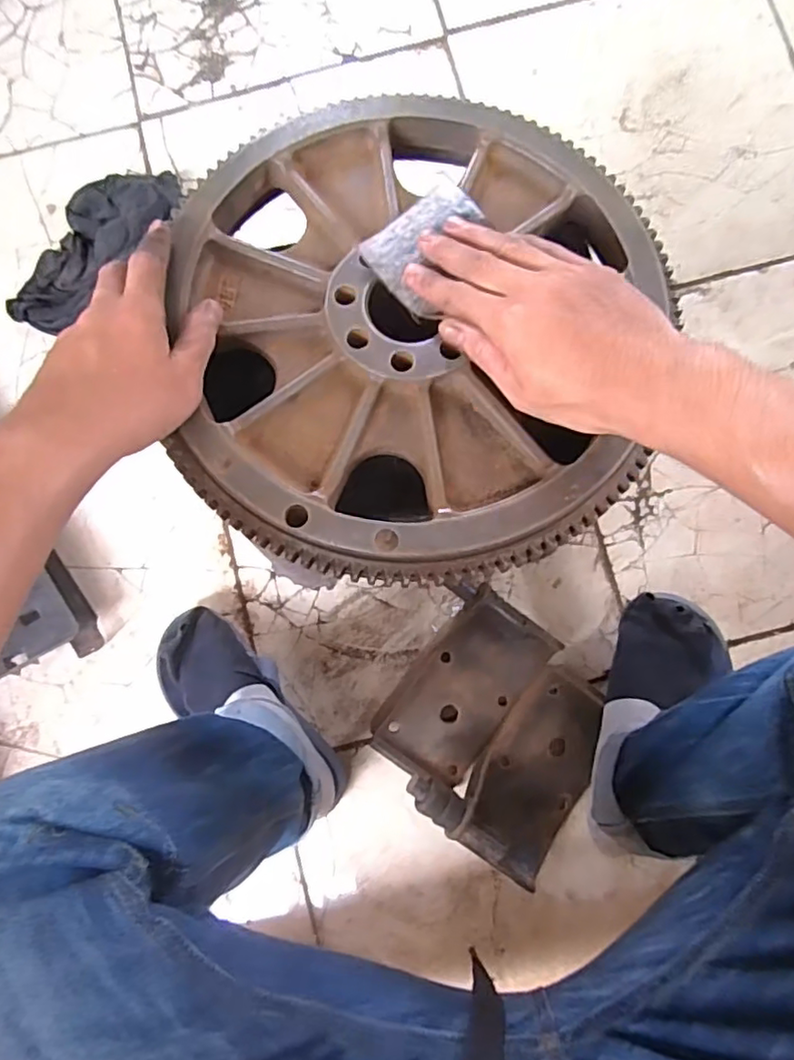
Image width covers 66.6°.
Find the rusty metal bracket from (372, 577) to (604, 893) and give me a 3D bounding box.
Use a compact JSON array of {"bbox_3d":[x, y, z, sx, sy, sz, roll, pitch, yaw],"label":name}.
[{"bbox_3d":[0.106,0.206,0.625,0.230,0.067,0.223,33,86,6],"label":"rusty metal bracket"}]

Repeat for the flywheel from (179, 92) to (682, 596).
[{"bbox_3d":[0.013,-0.122,0.354,0.274,0.044,0.299,-2,83,2],"label":"flywheel"}]

